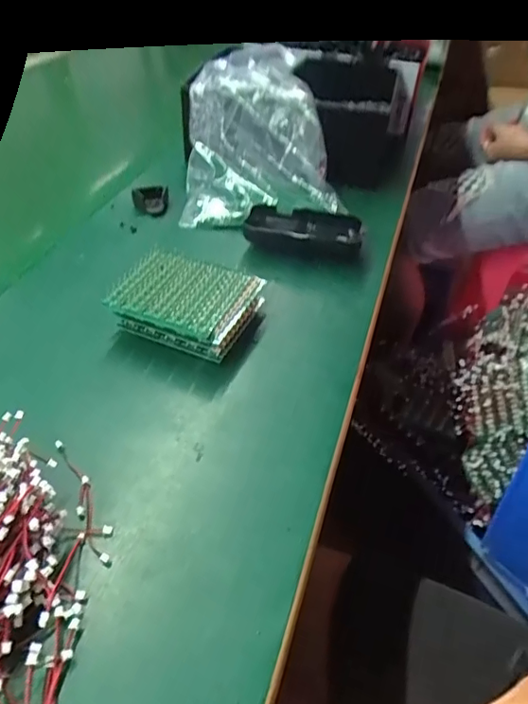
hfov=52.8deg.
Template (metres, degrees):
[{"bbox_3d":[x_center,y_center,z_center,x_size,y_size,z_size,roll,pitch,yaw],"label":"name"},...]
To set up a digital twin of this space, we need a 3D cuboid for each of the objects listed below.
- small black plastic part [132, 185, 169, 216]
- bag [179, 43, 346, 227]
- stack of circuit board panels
[{"bbox_3d":[-0.118,-0.160,0.558,0.037,0.023,0.025,-9,42,-9],"label":"small black plastic part"},{"bbox_3d":[-0.012,-0.224,0.558,0.154,0.116,0.164,-6,42,-6],"label":"bag"},{"bbox_3d":[-0.060,-0.037,0.411,0.101,0.041,0.078,15,45,14],"label":"stack of circuit board panels"}]

